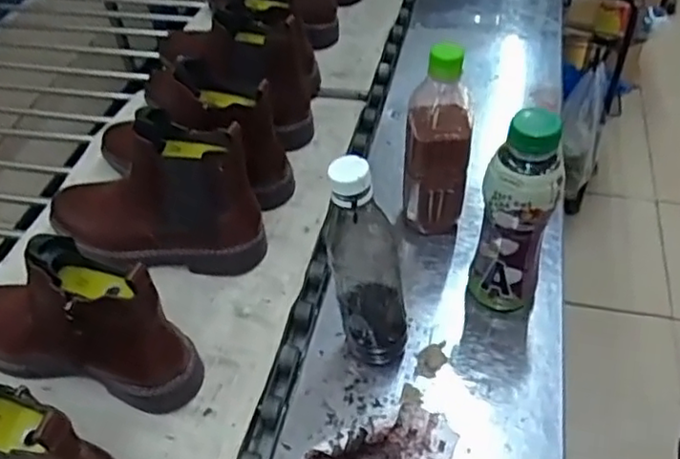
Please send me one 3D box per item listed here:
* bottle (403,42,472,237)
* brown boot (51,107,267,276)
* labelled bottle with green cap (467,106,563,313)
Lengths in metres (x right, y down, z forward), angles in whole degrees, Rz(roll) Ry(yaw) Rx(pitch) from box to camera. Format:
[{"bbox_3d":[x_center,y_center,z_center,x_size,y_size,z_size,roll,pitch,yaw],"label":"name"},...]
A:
[{"bbox_3d":[0.098,-0.094,0.651,0.058,0.201,0.072,5,46,8],"label":"bottle"},{"bbox_3d":[-0.204,-0.036,0.682,0.243,0.162,0.089,2,46,5],"label":"brown boot"},{"bbox_3d":[0.153,-0.008,0.573,0.058,0.203,0.054,11,48,14],"label":"labelled bottle with green cap"}]

